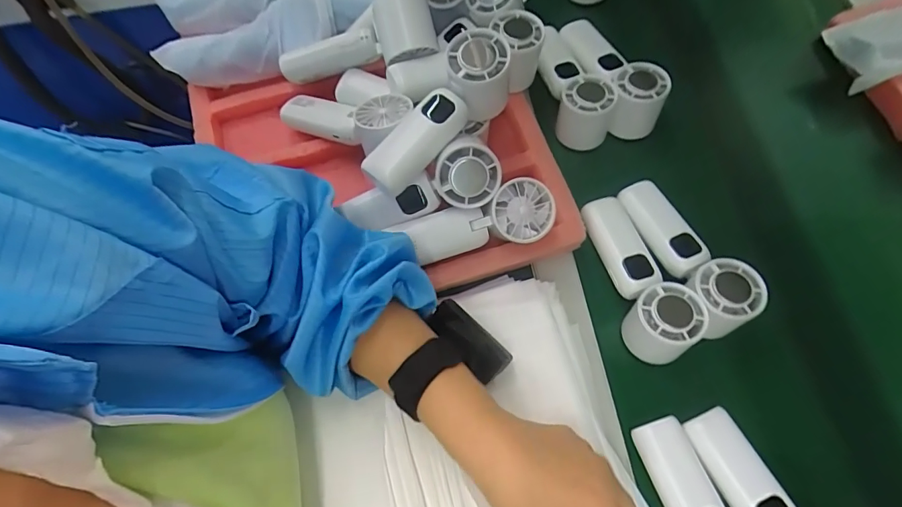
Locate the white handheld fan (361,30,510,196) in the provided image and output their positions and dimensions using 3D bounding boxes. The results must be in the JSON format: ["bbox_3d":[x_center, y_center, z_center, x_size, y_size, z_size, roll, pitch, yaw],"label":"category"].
[{"bbox_3d":[-0.009,-0.116,0.382,0.055,0.051,0.157,42,89,16],"label":"white handheld fan"}]

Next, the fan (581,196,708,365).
[{"bbox_3d":[0.168,0.015,0.403,0.049,0.057,0.156,-15,69,-4],"label":"fan"}]

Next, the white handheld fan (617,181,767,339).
[{"bbox_3d":[0.210,-0.004,0.405,0.055,0.048,0.156,-22,70,-6],"label":"white handheld fan"}]

